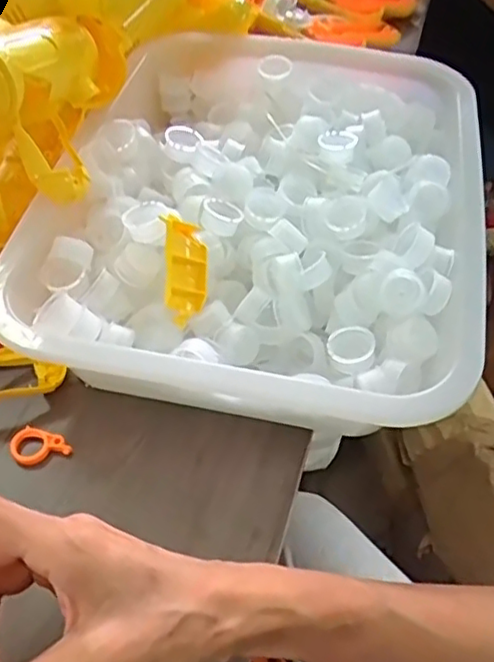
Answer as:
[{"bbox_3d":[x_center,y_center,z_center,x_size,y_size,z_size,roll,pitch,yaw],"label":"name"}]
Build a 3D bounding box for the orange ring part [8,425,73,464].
[{"bbox_3d":[-0.135,0.076,0.420,0.038,0.006,0.025,18,52,13],"label":"orange ring part"}]

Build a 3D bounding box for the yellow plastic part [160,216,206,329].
[{"bbox_3d":[-0.041,-0.040,0.433,0.032,0.012,0.071,4,81,-35],"label":"yellow plastic part"}]

